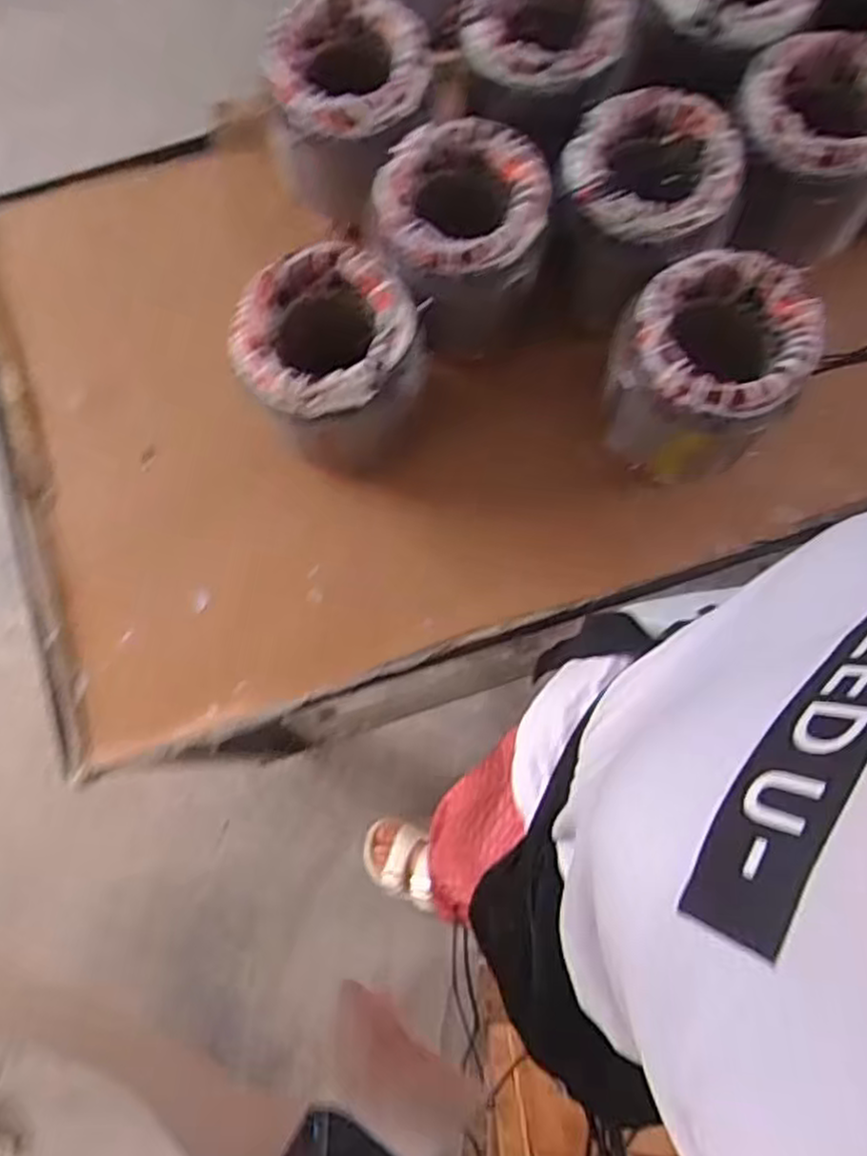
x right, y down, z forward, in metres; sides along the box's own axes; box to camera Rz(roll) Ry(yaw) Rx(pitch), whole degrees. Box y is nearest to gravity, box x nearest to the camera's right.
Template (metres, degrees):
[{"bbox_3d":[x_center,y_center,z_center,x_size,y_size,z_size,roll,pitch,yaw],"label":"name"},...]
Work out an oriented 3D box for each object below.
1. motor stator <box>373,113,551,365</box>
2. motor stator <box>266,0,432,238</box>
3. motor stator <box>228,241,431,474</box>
[{"bbox_3d":[0.024,-0.292,0.658,0.137,0.132,0.138,0,77,1],"label":"motor stator"},{"bbox_3d":[-0.074,-0.431,0.678,0.157,0.120,0.128,-3,77,1],"label":"motor stator"},{"bbox_3d":[-0.083,-0.180,0.643,0.136,0.149,0.128,0,77,1],"label":"motor stator"}]

